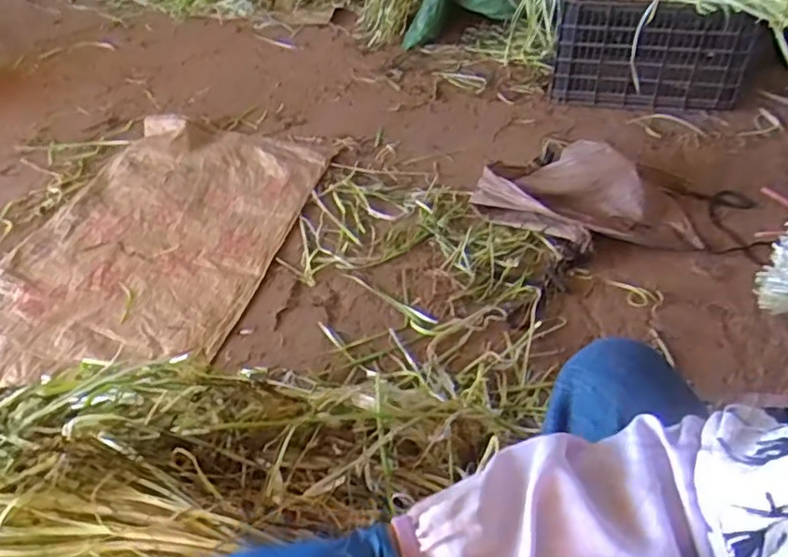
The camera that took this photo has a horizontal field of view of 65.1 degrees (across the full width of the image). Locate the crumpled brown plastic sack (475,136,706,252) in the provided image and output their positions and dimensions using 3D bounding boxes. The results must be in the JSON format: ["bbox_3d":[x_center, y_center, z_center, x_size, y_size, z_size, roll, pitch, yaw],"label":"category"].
[{"bbox_3d":[0.421,-0.179,1.333,0.465,0.091,0.294,19,47,23],"label":"crumpled brown plastic sack"}]

